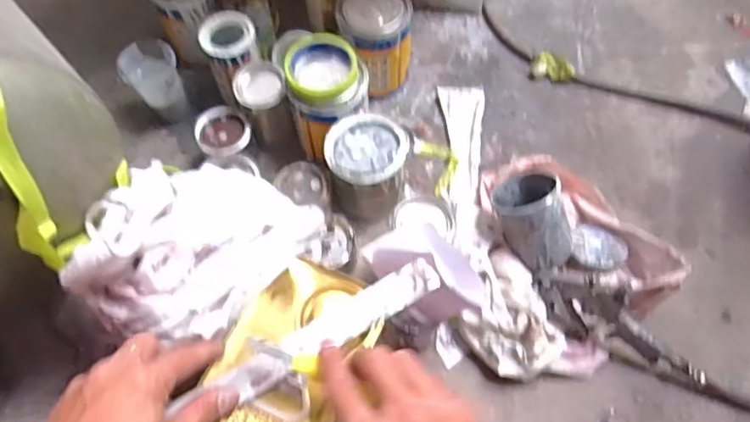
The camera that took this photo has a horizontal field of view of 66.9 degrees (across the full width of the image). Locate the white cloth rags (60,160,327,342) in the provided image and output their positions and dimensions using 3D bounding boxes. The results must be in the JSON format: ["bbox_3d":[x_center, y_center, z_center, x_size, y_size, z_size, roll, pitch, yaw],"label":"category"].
[{"bbox_3d":[-0.147,0.020,0.494,0.183,0.103,0.176,6,63,5],"label":"white cloth rags"}]

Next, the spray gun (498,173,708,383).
[{"bbox_3d":[0.250,0.089,0.661,0.089,0.105,0.310,-37,85,-18],"label":"spray gun"}]

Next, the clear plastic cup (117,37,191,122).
[{"bbox_3d":[-0.322,-0.188,0.836,0.078,0.112,0.092,-28,64,-14],"label":"clear plastic cup"}]

